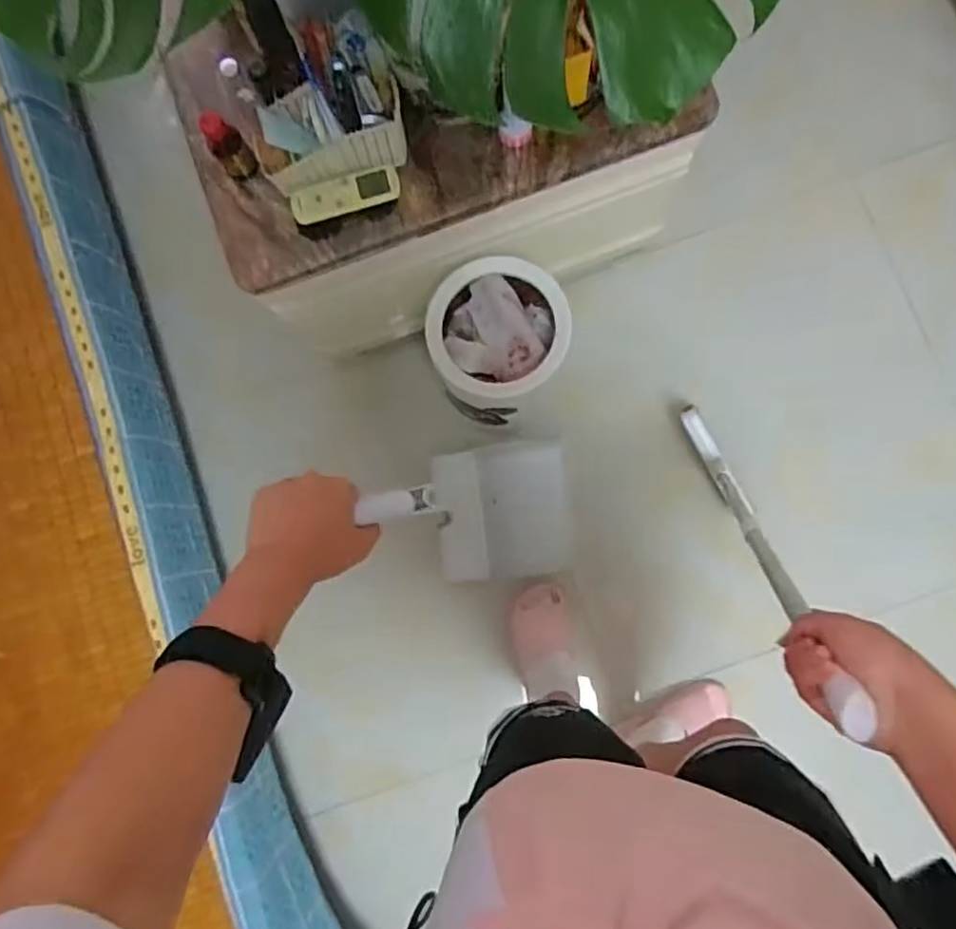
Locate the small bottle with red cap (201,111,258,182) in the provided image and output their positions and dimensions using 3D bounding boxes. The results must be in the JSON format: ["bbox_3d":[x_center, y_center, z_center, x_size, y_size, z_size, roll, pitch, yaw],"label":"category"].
[{"bbox_3d":[-0.311,-0.397,0.850,0.043,0.100,0.042,0,84,3],"label":"small bottle with red cap"}]

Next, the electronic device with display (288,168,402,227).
[{"bbox_3d":[-0.169,-0.347,0.874,0.140,0.024,0.041,-20,85,-5],"label":"electronic device with display"}]

